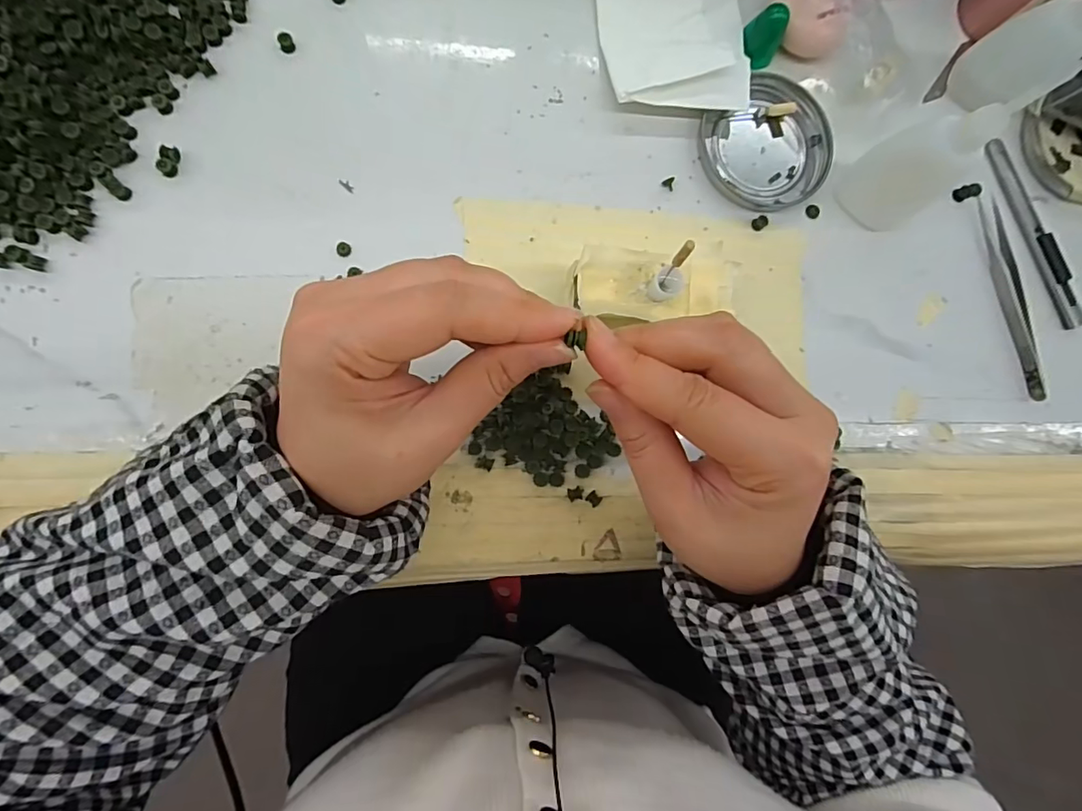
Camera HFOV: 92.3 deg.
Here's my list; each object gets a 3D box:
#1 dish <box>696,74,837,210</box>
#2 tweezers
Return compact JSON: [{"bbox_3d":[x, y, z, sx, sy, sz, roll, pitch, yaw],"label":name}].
[{"bbox_3d":[0.135,-0.152,0.304,0.076,0.007,0.073,0,87,-8],"label":"dish"},{"bbox_3d":[0.287,-0.065,0.314,0.013,0.011,0.124,-12,88,-8],"label":"tweezers"}]

